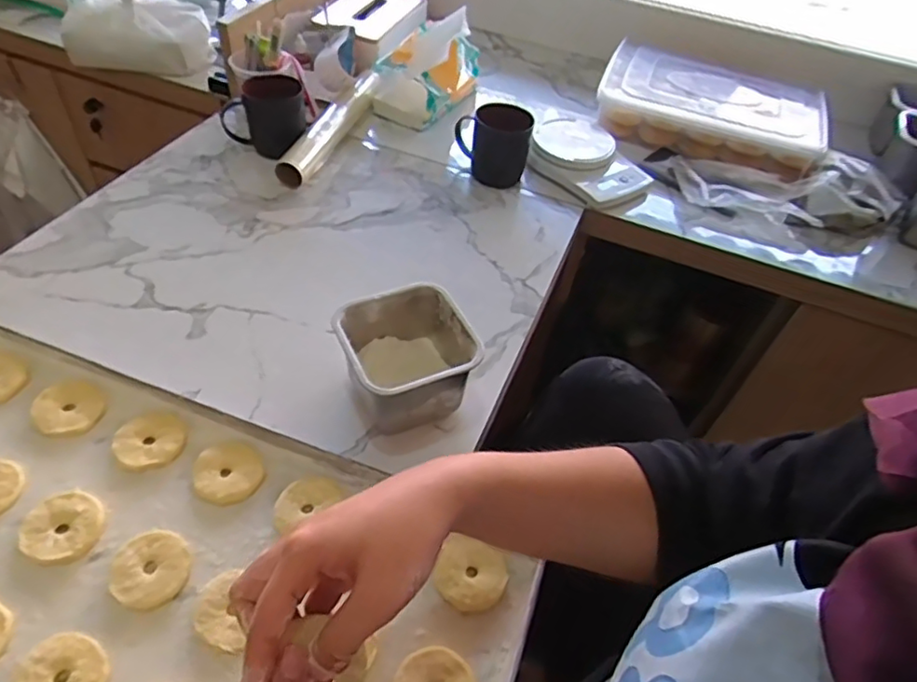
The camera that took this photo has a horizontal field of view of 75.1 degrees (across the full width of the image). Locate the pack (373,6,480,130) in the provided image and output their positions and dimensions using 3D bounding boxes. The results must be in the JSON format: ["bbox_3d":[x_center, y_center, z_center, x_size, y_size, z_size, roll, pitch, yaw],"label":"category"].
[{"bbox_3d":[-0.048,-0.454,0.995,0.128,0.125,0.177,21,49,12],"label":"pack"}]

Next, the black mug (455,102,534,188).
[{"bbox_3d":[0.050,-0.291,0.870,0.106,0.097,0.075,5,48,-2],"label":"black mug"}]

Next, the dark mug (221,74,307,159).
[{"bbox_3d":[-0.283,-0.324,0.871,0.115,0.096,0.092,-13,51,-17],"label":"dark mug"}]

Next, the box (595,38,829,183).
[{"bbox_3d":[0.413,-0.382,1.000,0.349,0.092,0.258,20,49,11],"label":"box"}]

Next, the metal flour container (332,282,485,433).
[{"bbox_3d":[-0.050,0.023,0.593,0.118,0.092,0.118,-18,53,-22],"label":"metal flour container"}]

